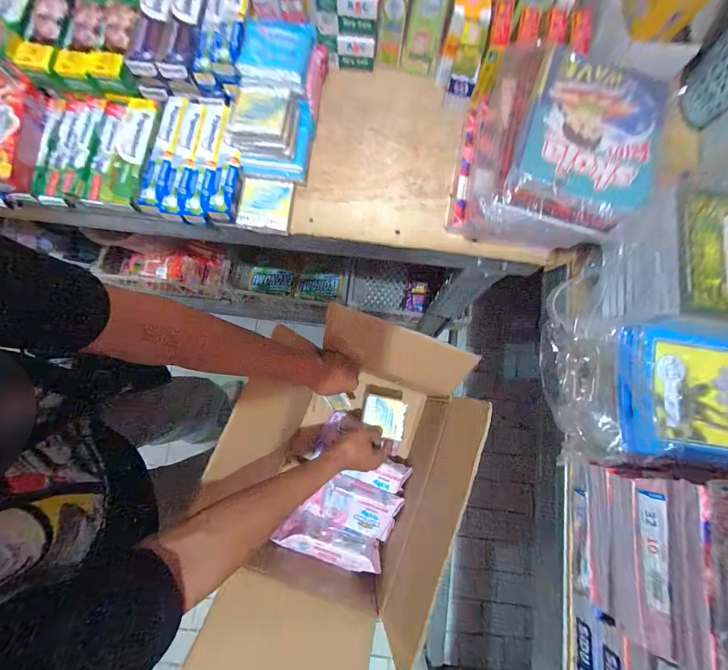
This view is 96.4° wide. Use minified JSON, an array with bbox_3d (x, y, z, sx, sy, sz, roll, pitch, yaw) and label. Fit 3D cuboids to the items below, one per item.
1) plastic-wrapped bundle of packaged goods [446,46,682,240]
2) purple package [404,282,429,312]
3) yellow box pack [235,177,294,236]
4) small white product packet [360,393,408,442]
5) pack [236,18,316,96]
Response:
[{"bbox_3d":[0.258,-0.257,0.456,0.216,0.107,0.263,12,78,1],"label":"plastic-wrapped bundle of packaged goods"},{"bbox_3d":[0.179,-0.132,1.120,0.071,0.020,0.121,15,64,15],"label":"purple package"},{"bbox_3d":[-0.151,-0.196,0.493,0.078,0.017,0.078,6,78,0],"label":"yellow box pack"},{"bbox_3d":[0.037,0.158,0.624,0.083,0.010,0.073,12,78,1],"label":"small white product packet"},{"bbox_3d":[-0.125,-0.407,0.462,0.091,0.031,0.125,6,78,0],"label":"pack"}]

